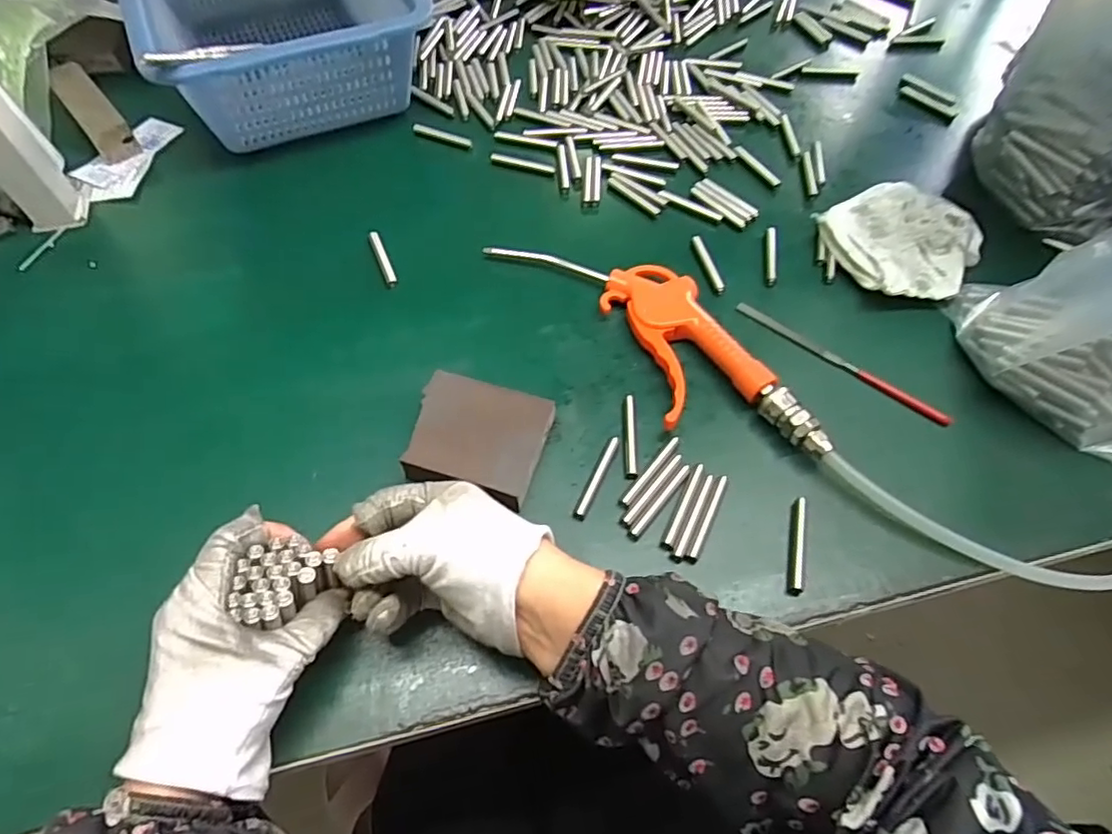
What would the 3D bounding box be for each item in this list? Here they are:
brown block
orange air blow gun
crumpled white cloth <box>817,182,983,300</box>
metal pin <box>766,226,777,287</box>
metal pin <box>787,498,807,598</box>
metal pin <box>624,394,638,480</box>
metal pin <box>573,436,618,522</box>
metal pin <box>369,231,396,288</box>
[{"bbox_3d":[-0.048,0.014,0.385,0.079,0.025,0.068,15,59,9],"label":"brown block"},{"bbox_3d":[0.071,-0.062,0.434,0.094,0.022,0.266,-36,64,-20],"label":"orange air blow gun"},{"bbox_3d":[0.267,-0.136,0.479,0.104,0.026,0.106,-17,60,-11],"label":"crumpled white cloth"},{"bbox_3d":[0.168,-0.127,0.484,0.008,0.006,0.057,9,58,6],"label":"metal pin"},{"bbox_3d":[0.141,0.074,0.362,0.007,0.006,0.060,12,59,8],"label":"metal pin"},{"bbox_3d":[0.048,0.012,0.396,0.007,0.006,0.060,2,58,1],"label":"metal pin"},{"bbox_3d":[0.026,0.038,0.384,0.008,0.007,0.058,22,61,13],"label":"metal pin"},{"bbox_3d":[-0.135,-0.124,0.482,0.009,0.006,0.059,-19,60,-12],"label":"metal pin"}]

